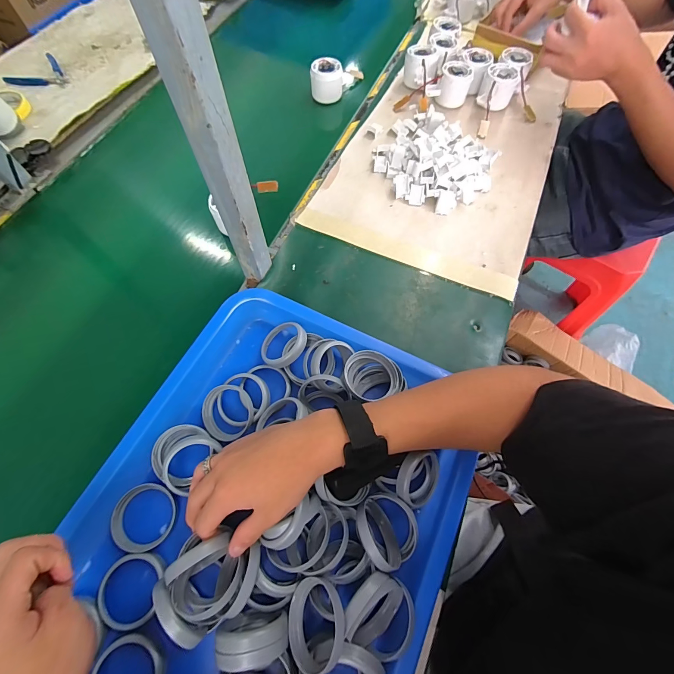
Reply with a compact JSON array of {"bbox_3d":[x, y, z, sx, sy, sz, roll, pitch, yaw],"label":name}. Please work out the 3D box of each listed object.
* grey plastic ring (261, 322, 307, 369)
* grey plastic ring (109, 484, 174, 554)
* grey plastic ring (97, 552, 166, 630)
[{"bbox_3d":[-0.065,0.006,0.403,0.059,0.012,0.057,-12,59,21],"label":"grey plastic ring"},{"bbox_3d":[-0.190,0.176,0.328,0.056,0.012,0.057,0,65,0],"label":"grey plastic ring"},{"bbox_3d":[-0.191,0.231,0.306,0.052,0.014,0.060,9,65,4],"label":"grey plastic ring"}]

